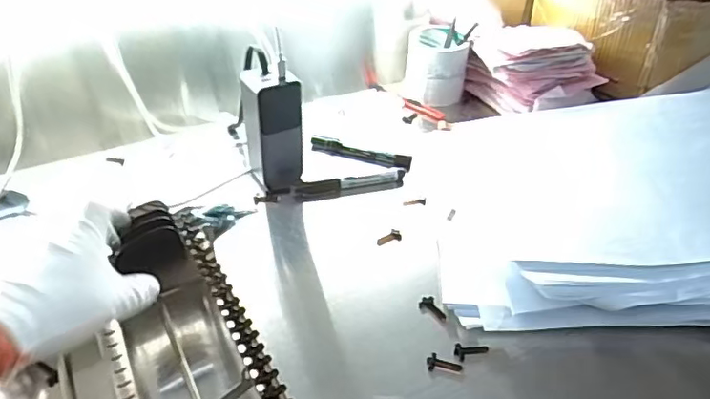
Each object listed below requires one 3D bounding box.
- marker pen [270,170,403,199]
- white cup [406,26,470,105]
[{"bbox_3d":[-0.020,-0.017,0.663,0.163,0.020,0.017,-7,39,-10],"label":"marker pen"},{"bbox_3d":[0.122,-0.205,0.839,0.093,0.079,0.099,6,39,5],"label":"white cup"}]

